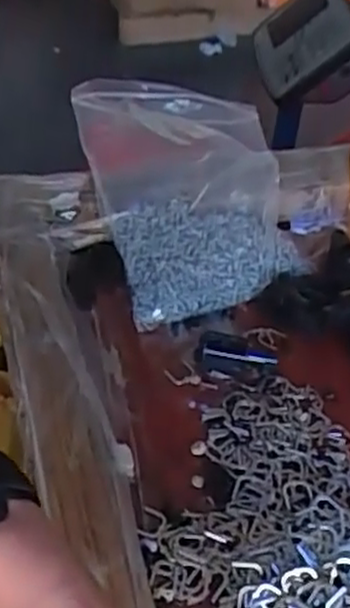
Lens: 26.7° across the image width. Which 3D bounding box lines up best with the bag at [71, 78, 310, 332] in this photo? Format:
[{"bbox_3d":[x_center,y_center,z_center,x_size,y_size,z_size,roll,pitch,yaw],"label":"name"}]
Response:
[{"bbox_3d":[0.021,-0.098,0.605,0.165,0.072,0.233,-9,43,-14],"label":"bag"}]

